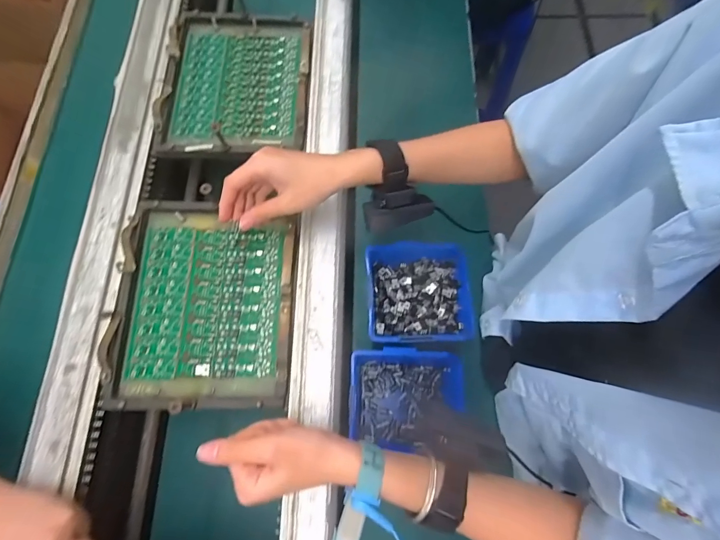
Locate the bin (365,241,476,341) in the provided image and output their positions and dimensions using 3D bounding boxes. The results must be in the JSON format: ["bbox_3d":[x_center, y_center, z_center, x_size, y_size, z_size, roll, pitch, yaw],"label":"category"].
[{"bbox_3d":[0.076,0.031,0.466,0.131,0.051,0.121,-1,74,-2],"label":"bin"}]

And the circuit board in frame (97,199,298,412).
[{"bbox_3d":[-0.160,0.030,0.381,0.177,0.028,0.212,0,73,1],"label":"circuit board in frame"}]

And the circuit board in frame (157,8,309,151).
[{"bbox_3d":[-0.153,-0.243,0.465,0.177,0.026,0.214,1,74,-1],"label":"circuit board in frame"}]

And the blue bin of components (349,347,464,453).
[{"bbox_3d":[0.059,0.153,0.433,0.136,0.062,0.110,3,74,-1],"label":"blue bin of components"}]

